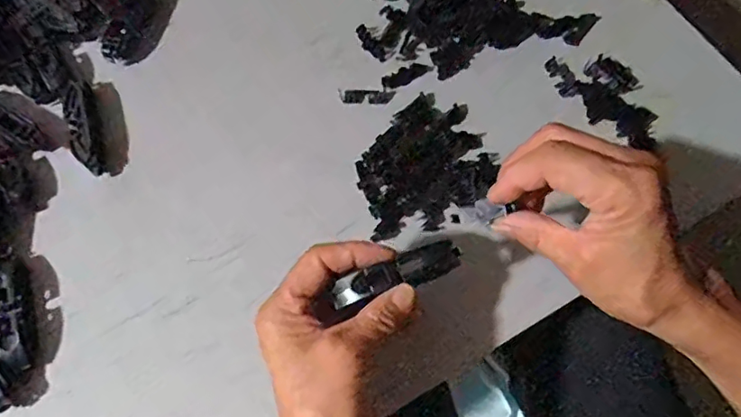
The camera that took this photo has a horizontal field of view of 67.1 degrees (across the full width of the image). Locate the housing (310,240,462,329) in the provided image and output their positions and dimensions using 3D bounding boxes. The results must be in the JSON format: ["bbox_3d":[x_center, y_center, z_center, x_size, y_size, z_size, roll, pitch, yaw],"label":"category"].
[{"bbox_3d":[0.016,0.038,0.316,0.072,0.015,0.018,-21,70,-12],"label":"housing"}]

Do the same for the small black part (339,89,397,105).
[{"bbox_3d":[-0.002,-0.086,0.426,0.041,0.004,0.013,2,68,-3],"label":"small black part"}]

